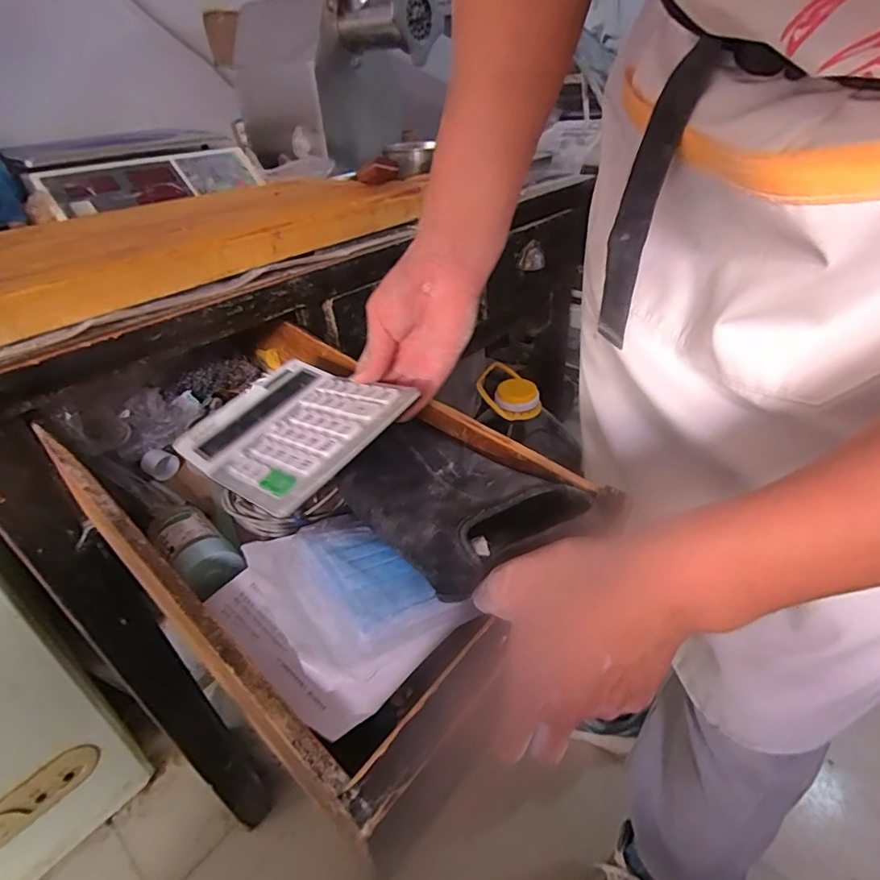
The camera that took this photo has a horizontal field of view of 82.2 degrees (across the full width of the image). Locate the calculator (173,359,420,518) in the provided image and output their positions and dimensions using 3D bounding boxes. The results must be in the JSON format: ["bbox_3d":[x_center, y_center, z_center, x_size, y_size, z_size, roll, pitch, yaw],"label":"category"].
[{"bbox_3d":[-0.131,-0.015,0.434,0.199,0.010,0.142,17,51,42],"label":"calculator"}]

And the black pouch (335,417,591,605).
[{"bbox_3d":[-0.001,0.028,0.377,0.117,0.048,0.202,-23,39,-25],"label":"black pouch"}]

